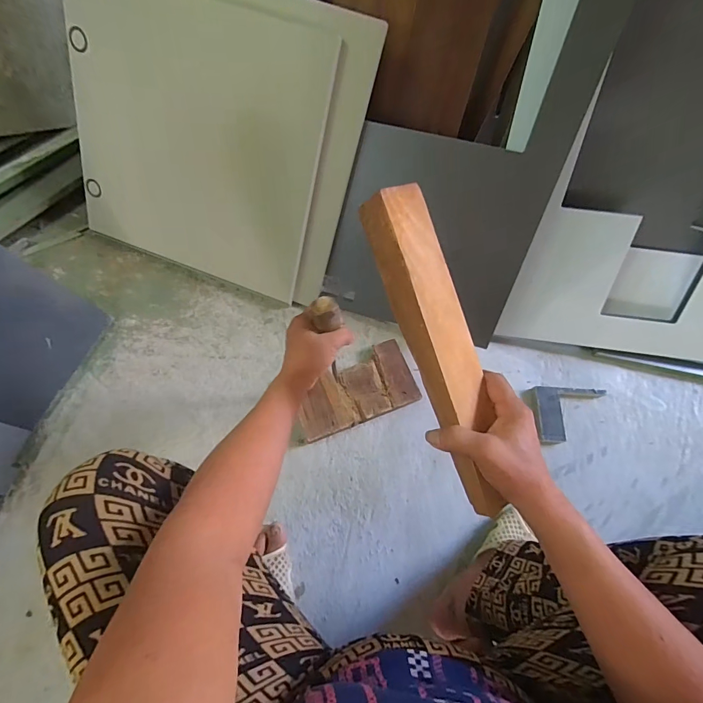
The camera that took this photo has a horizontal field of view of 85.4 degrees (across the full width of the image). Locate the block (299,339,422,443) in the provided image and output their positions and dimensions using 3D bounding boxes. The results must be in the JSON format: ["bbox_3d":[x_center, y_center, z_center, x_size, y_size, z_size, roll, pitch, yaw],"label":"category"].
[{"bbox_3d":[0.006,0.070,0.687,0.212,0.026,0.117,-20,70,-11],"label":"block"}]

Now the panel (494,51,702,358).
[{"bbox_3d":[0.539,-0.183,0.615,0.447,0.421,0.018,8,32,5],"label":"panel"}]

